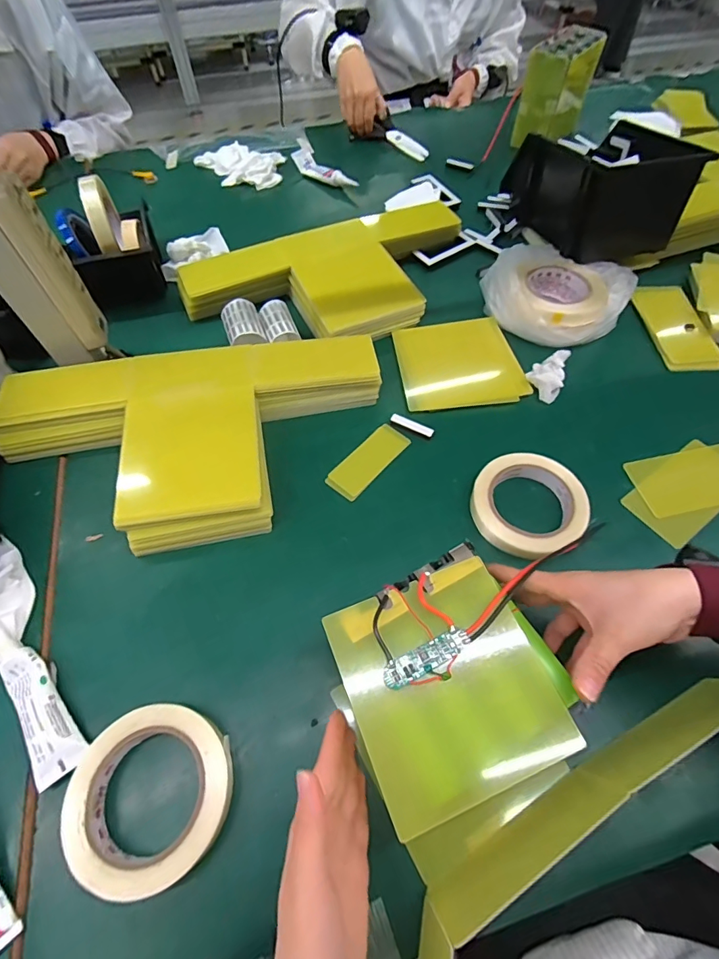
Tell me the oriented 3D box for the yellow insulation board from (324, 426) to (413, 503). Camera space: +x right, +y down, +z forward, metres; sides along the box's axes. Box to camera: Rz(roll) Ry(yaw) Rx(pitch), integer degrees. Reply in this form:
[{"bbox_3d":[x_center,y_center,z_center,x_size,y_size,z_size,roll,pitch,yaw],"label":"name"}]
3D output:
[{"bbox_3d":[0.009,-0.022,0.499,0.043,0.006,0.101,38,66,20],"label":"yellow insulation board"}]

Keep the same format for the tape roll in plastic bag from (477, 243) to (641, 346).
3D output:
[{"bbox_3d":[0.261,-0.255,0.599,0.173,0.066,0.148,37,65,20],"label":"tape roll in plastic bag"}]

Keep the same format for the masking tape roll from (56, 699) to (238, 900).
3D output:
[{"bbox_3d":[-0.153,0.231,0.329,0.114,0.021,0.109,0,59,0],"label":"masking tape roll"}]

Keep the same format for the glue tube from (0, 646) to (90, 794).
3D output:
[{"bbox_3d":[-0.260,0.185,0.362,0.035,0.017,0.114,-35,65,-19],"label":"glue tube"}]

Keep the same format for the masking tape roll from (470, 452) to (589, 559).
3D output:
[{"bbox_3d":[0.172,0.025,0.455,0.111,0.029,0.108,0,59,0],"label":"masking tape roll"}]

